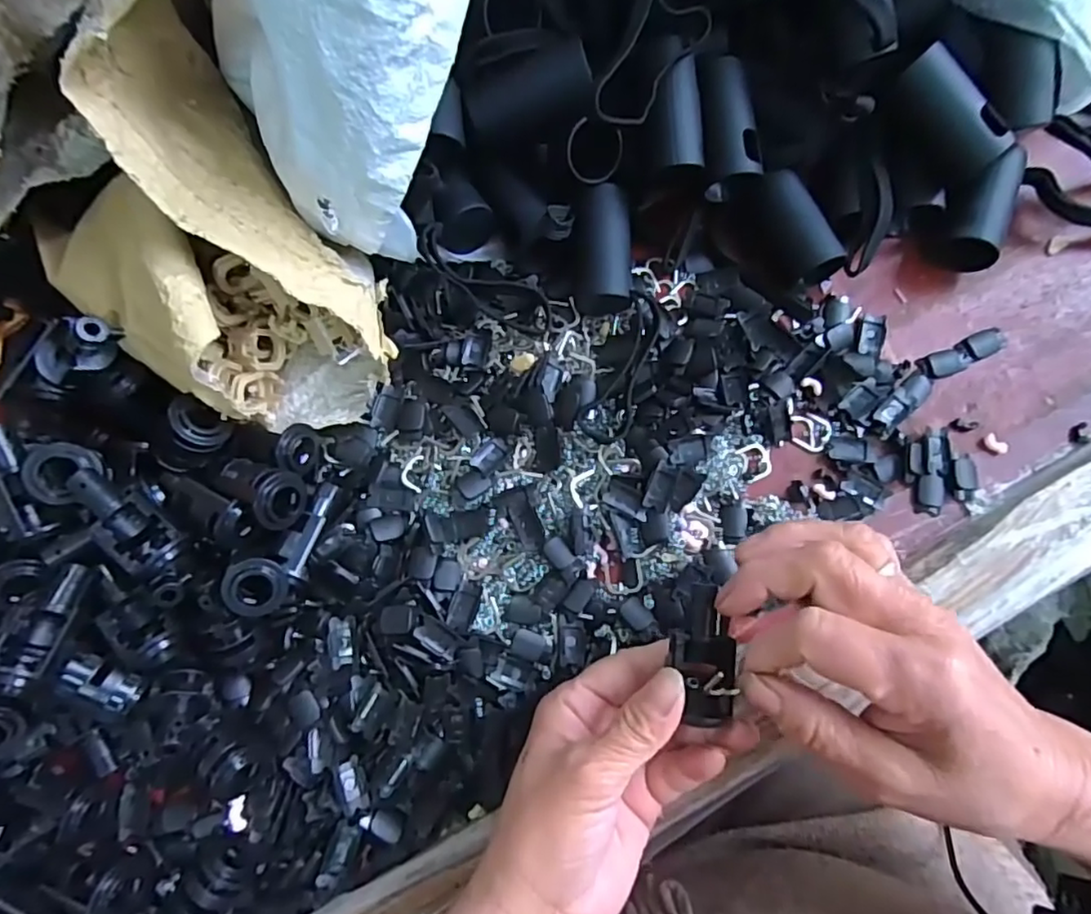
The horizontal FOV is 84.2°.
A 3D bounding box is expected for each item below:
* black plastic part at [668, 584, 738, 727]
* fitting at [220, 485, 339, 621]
[{"bbox_3d":[0.064,0.078,0.241,0.025,0.010,0.053,-1,83,3],"label":"black plastic part"},{"bbox_3d":[-0.120,0.044,0.289,0.023,0.023,0.073,26,56,7],"label":"fitting"}]

